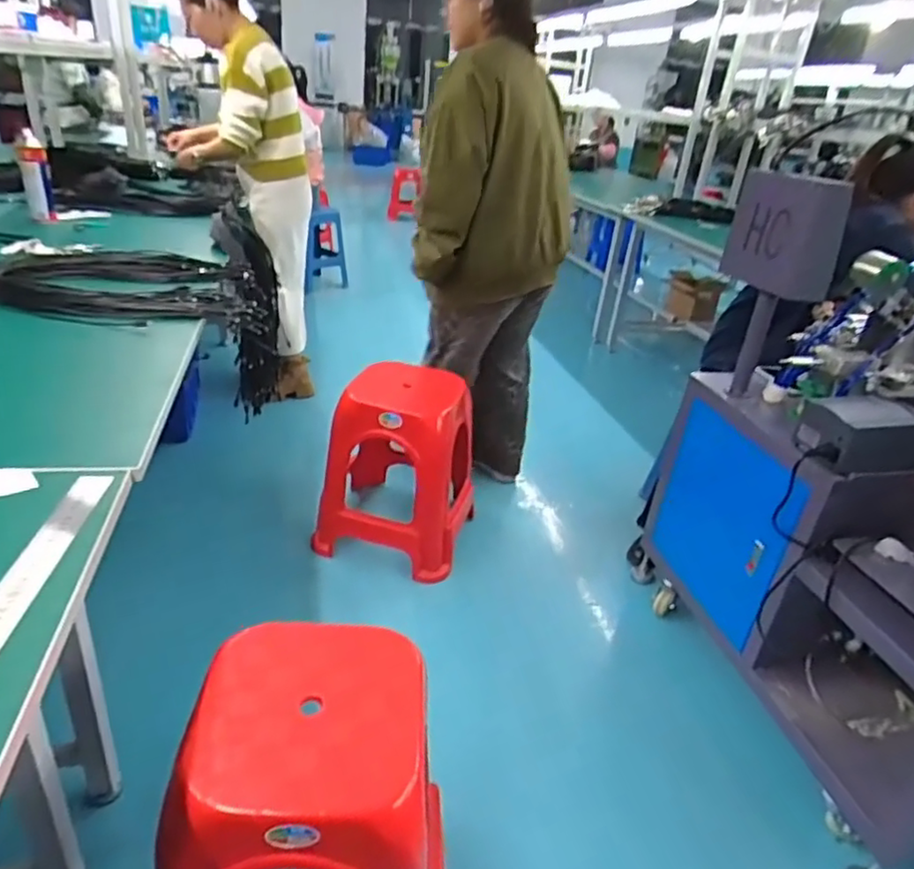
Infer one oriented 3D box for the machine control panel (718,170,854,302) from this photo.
[{"bbox_3d":[0.656,-0.412,1.317,0.039,0.236,0.293,-14,33,-13],"label":"machine control panel"}]

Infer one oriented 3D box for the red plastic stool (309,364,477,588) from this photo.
[{"bbox_3d":[-0.154,0.081,1.830,0.391,0.486,0.325,13,28,13],"label":"red plastic stool"}]

